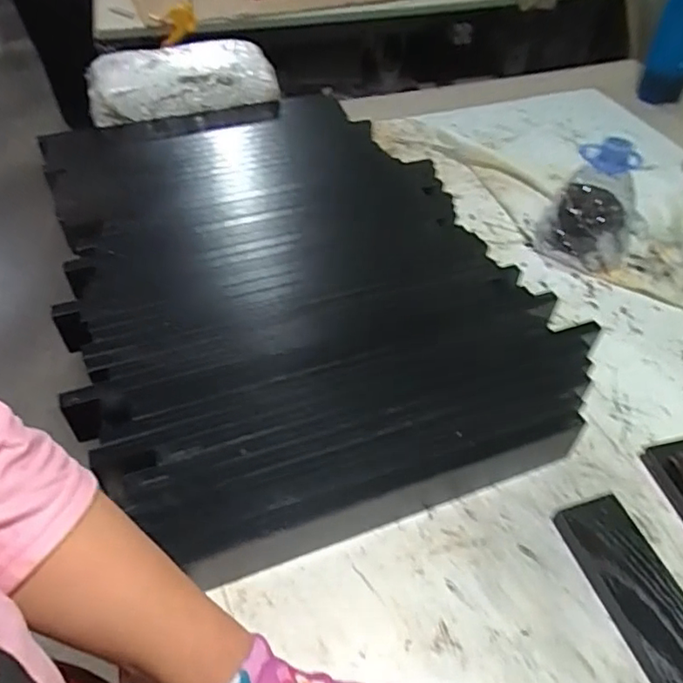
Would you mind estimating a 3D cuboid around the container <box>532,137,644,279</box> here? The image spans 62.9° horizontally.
[{"bbox_3d":[0.283,-0.155,0.613,0.095,0.129,0.078,23,51,20],"label":"container"}]

